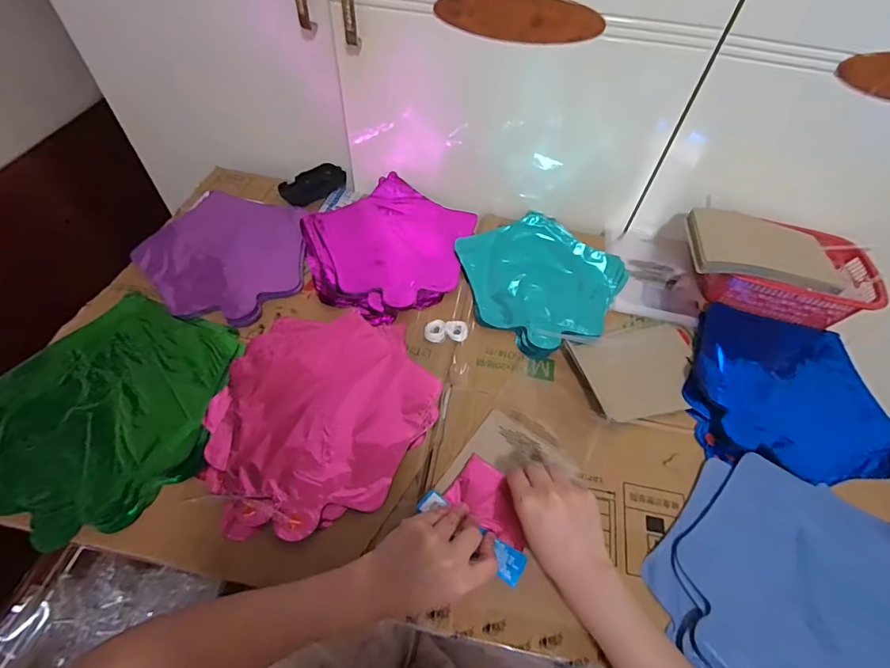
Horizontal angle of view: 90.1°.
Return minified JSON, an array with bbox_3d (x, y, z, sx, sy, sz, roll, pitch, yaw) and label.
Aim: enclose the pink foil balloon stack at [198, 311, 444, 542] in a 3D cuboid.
[{"bbox_3d":[-0.133,0.086,0.495,0.236,0.014,0.254,4,55,-2],"label":"pink foil balloon stack"}]

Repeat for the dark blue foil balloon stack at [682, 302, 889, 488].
[{"bbox_3d":[0.423,0.067,0.549,0.233,0.016,0.229,16,56,6],"label":"dark blue foil balloon stack"}]

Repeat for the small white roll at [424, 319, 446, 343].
[{"bbox_3d":[-0.013,-0.004,0.570,0.027,0.010,0.029,2,55,-3],"label":"small white roll"}]

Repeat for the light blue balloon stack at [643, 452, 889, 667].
[{"bbox_3d":[0.341,0.256,0.419,0.252,0.028,0.235,39,61,21],"label":"light blue balloon stack"}]

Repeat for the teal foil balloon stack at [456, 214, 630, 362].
[{"bbox_3d":[0.139,-0.080,0.623,0.225,0.013,0.216,-20,59,-17],"label":"teal foil balloon stack"}]

